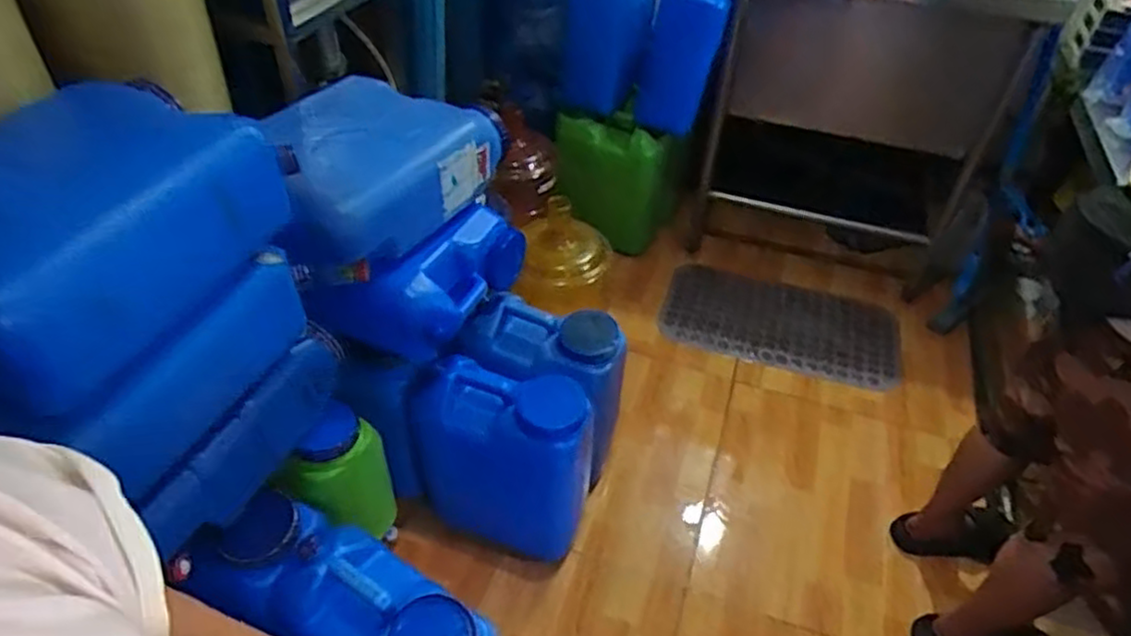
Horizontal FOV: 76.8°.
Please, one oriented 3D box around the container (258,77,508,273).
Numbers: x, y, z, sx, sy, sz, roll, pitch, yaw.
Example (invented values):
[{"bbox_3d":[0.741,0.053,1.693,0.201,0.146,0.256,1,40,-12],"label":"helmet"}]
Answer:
[{"bbox_3d":[-0.308,-0.275,1.232,0.448,0.181,0.323,-28,52,-28],"label":"container"}]

